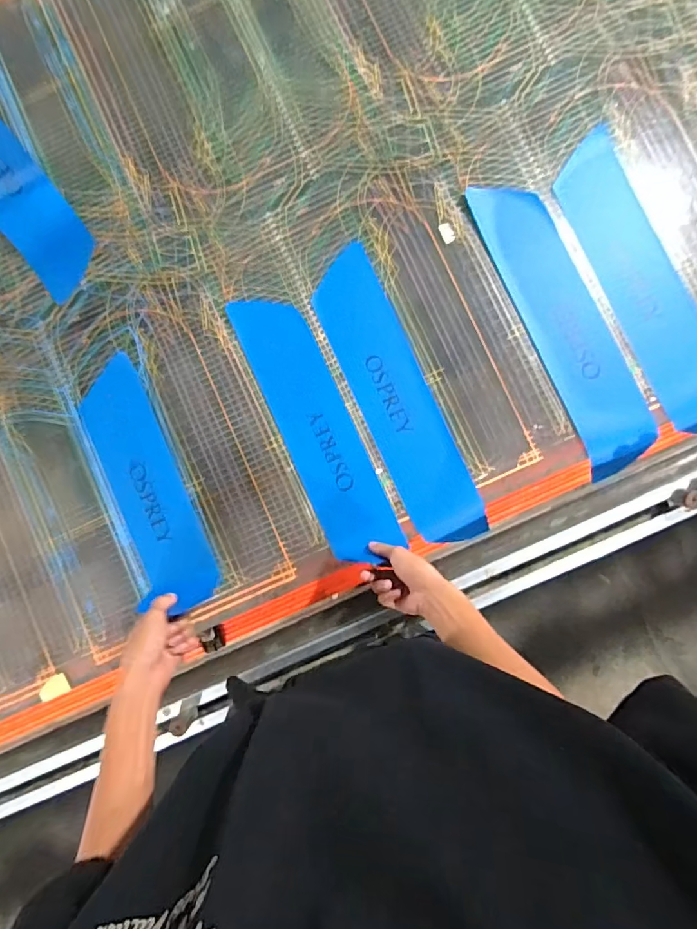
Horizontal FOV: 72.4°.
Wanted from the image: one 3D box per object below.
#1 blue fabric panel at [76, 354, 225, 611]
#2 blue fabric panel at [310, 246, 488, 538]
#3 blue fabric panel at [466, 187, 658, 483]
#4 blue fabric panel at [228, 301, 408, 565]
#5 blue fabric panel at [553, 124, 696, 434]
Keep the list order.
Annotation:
[{"bbox_3d":[-0.306,0.029,0.724,0.119,0.009,0.385,-21,84,5],"label":"blue fabric panel"},{"bbox_3d":[0.069,-0.097,0.708,0.103,0.006,0.452,-25,86,2],"label":"blue fabric panel"},{"bbox_3d":[0.322,-0.209,0.696,0.104,0.011,0.453,-24,86,2],"label":"blue fabric panel"},{"bbox_3d":[-0.048,-0.063,0.714,0.107,0.010,0.417,-24,86,2],"label":"blue fabric panel"},{"bbox_3d":[0.434,-0.259,0.703,0.119,0.016,0.453,-26,89,2],"label":"blue fabric panel"}]

